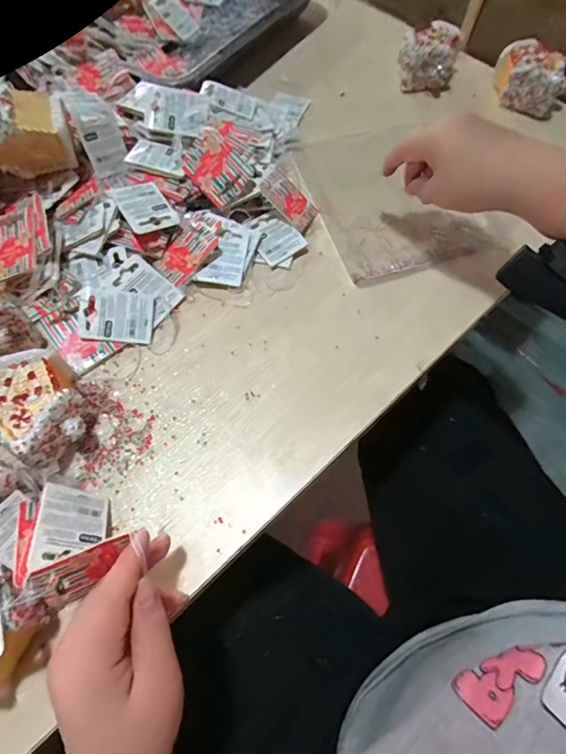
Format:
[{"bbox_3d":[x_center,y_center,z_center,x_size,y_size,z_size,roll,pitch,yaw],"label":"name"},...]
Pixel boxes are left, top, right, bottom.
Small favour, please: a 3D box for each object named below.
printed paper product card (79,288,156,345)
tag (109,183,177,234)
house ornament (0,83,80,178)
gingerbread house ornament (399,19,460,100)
[{"bbox_3d":[-0.144,-0.053,0.369,0.059,0.005,0.045,3,84,-15],"label":"printed paper product card"},{"bbox_3d":[-0.127,-0.157,0.391,0.045,0.005,0.057,-26,73,-25],"label":"tag"},{"bbox_3d":[-0.228,-0.204,0.372,0.083,0.074,0.039,-17,66,-10],"label":"house ornament"},{"bbox_3d":[0.179,-0.390,0.521,0.069,0.051,0.069,14,65,5],"label":"gingerbread house ornament"}]

